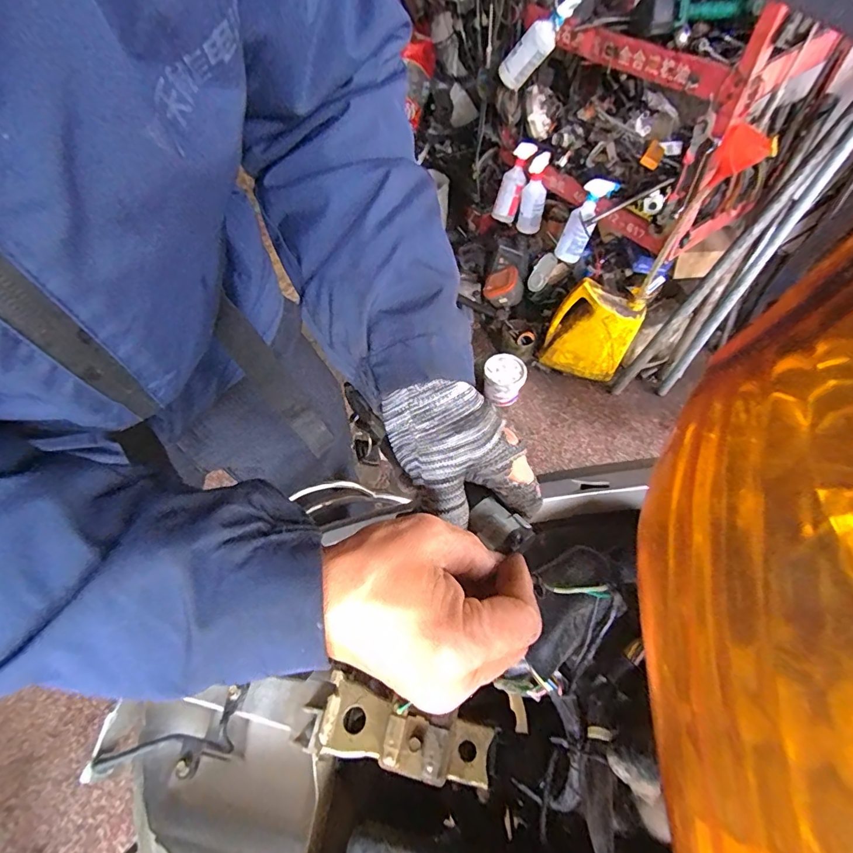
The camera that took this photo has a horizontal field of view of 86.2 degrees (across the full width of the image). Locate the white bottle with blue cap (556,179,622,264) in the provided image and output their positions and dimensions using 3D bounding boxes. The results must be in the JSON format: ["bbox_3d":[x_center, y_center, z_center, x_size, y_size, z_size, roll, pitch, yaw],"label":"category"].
[{"bbox_3d":[0.432,-0.556,1.241,0.077,0.222,0.093,-14,50,-42],"label":"white bottle with blue cap"}]

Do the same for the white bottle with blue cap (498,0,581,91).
[{"bbox_3d":[0.265,-0.911,1.081,0.067,0.216,0.054,25,46,-33],"label":"white bottle with blue cap"}]

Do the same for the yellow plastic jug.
[{"bbox_3d":[0.457,-0.269,1.280,0.234,0.266,0.100,14,57,14],"label":"yellow plastic jug"}]

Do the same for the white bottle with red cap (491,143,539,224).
[{"bbox_3d":[0.260,-0.735,1.370,0.053,0.210,0.070,-21,52,-41],"label":"white bottle with red cap"}]

